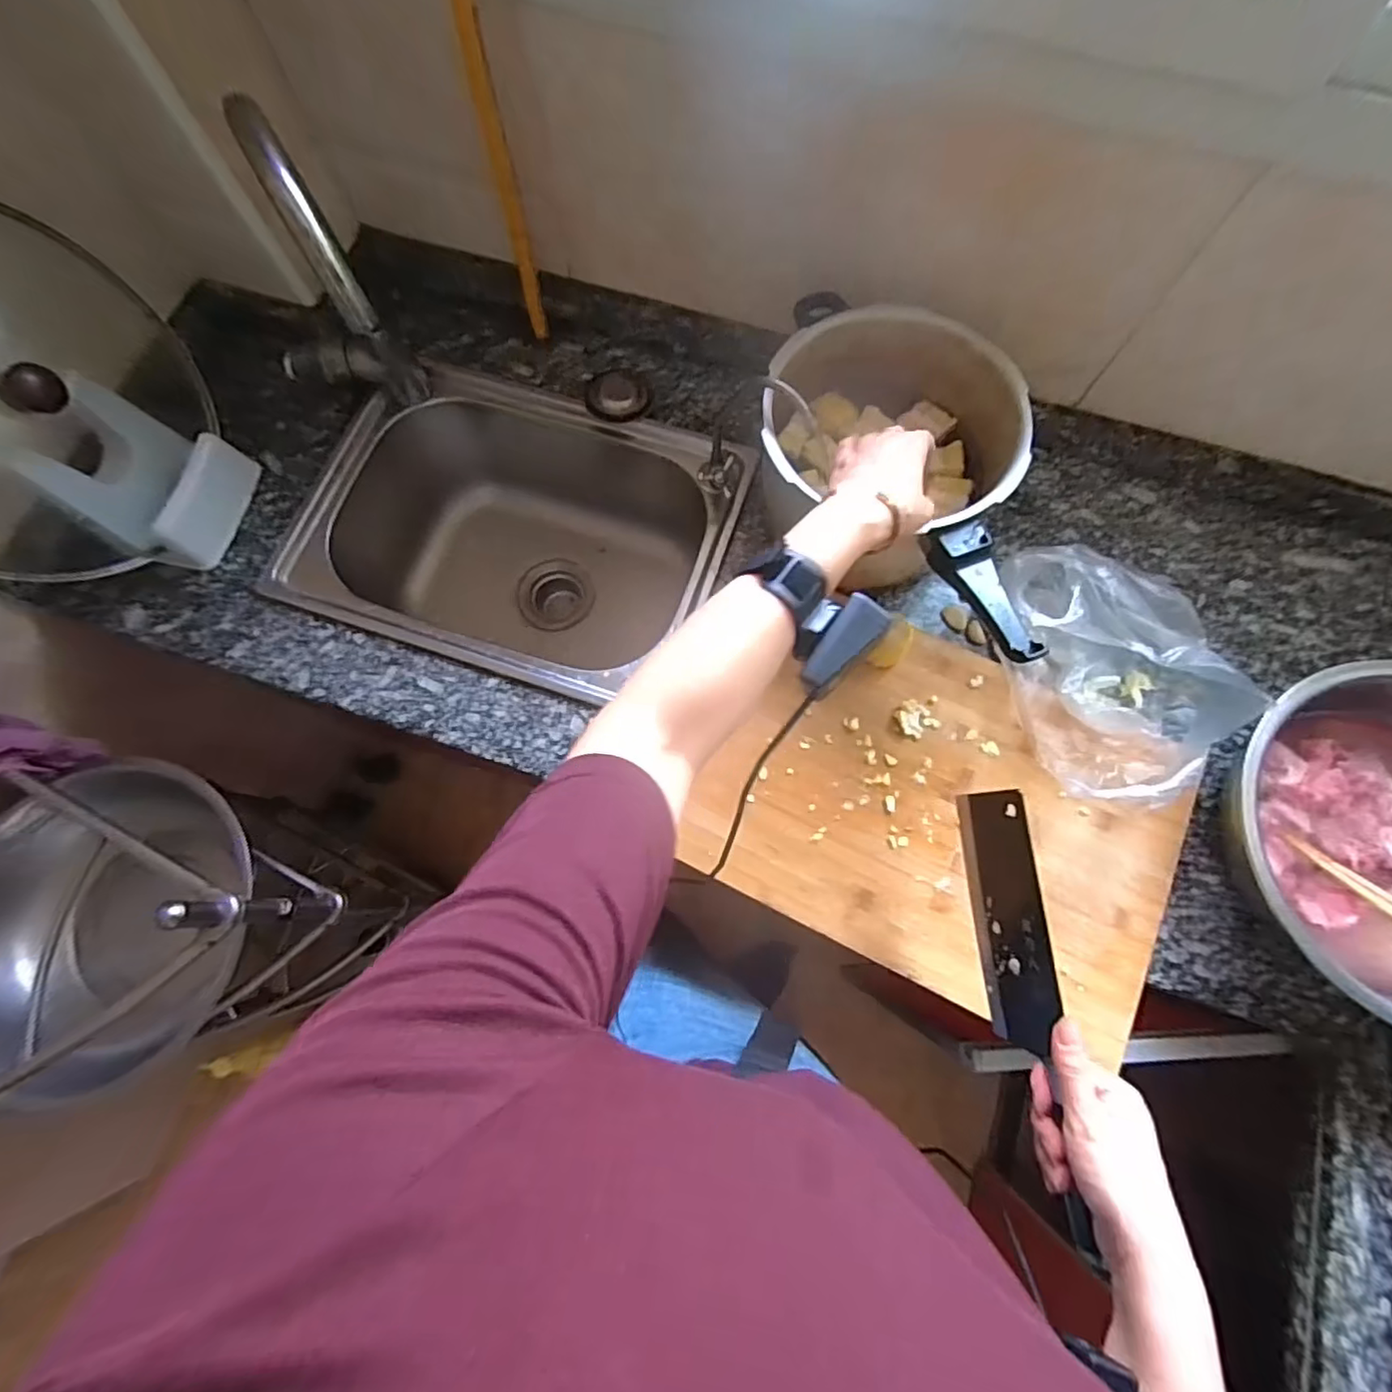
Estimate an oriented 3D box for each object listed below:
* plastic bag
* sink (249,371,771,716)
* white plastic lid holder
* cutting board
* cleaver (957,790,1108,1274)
[{"bbox_3d":[0.399,-0.032,0.589,0.188,0.105,0.239,-19,75,-5],"label":"plastic bag"},{"bbox_3d":[-0.202,-0.181,0.833,0.471,0.243,0.369,19,75,6],"label":"sink"},{"bbox_3d":[-0.597,-0.245,0.681,0.121,0.148,0.145,13,75,4],"label":"white plastic lid holder"},{"bbox_3d":[0.240,0.110,0.602,0.429,0.030,0.311,26,76,8],"label":"cutting board"},{"bbox_3d":[0.244,0.221,0.471,0.018,0.080,0.292,-4,76,-1],"label":"cleaver"}]

